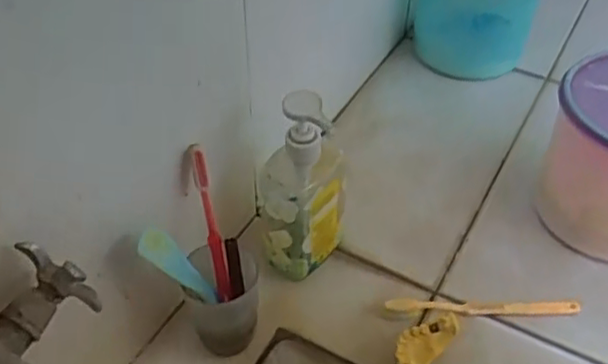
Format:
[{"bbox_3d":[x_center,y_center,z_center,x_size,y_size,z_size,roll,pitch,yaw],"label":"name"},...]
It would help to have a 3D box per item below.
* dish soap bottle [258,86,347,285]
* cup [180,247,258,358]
[{"bbox_3d":[0.002,0.005,0.609,0.068,0.198,0.081,13,47,11],"label":"dish soap bottle"},{"bbox_3d":[-0.069,0.107,0.576,0.064,0.090,0.066,1,46,-1],"label":"cup"}]

